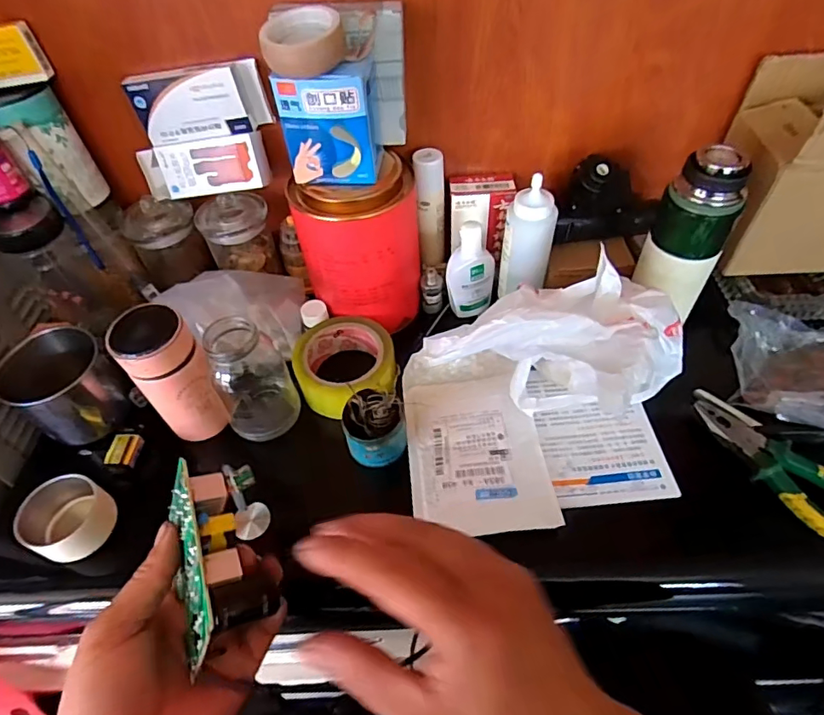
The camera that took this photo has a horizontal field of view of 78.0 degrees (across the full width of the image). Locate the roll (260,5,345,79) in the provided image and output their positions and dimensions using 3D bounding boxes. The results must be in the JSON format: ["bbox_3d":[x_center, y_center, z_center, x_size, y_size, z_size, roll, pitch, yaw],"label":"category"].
[{"bbox_3d":[-0.085,-0.249,0.401,0.062,0.032,0.062,-2,50,3],"label":"roll"}]

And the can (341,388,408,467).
[{"bbox_3d":[-0.035,0.063,0.478,0.056,0.057,0.052,-2,50,3],"label":"can"}]

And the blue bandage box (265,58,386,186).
[{"bbox_3d":[-0.071,-0.211,0.453,0.080,0.095,0.059,-2,50,3],"label":"blue bandage box"}]

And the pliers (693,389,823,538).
[{"bbox_3d":[0.337,0.107,0.455,0.050,0.024,0.198,-31,54,-20],"label":"pliers"}]

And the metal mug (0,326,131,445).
[{"bbox_3d":[-0.347,0.028,0.516,0.084,0.100,0.080,-30,54,-20],"label":"metal mug"}]

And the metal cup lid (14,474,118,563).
[{"bbox_3d":[-0.307,0.145,0.454,0.066,0.054,0.063,-2,50,3],"label":"metal cup lid"}]

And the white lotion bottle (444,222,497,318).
[{"bbox_3d":[0.066,-0.095,0.571,0.053,0.108,0.026,-4,50,1],"label":"white lotion bottle"}]

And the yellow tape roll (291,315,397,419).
[{"bbox_3d":[-0.069,0.014,0.539,0.104,0.052,0.117,-9,50,-3],"label":"yellow tape roll"}]

